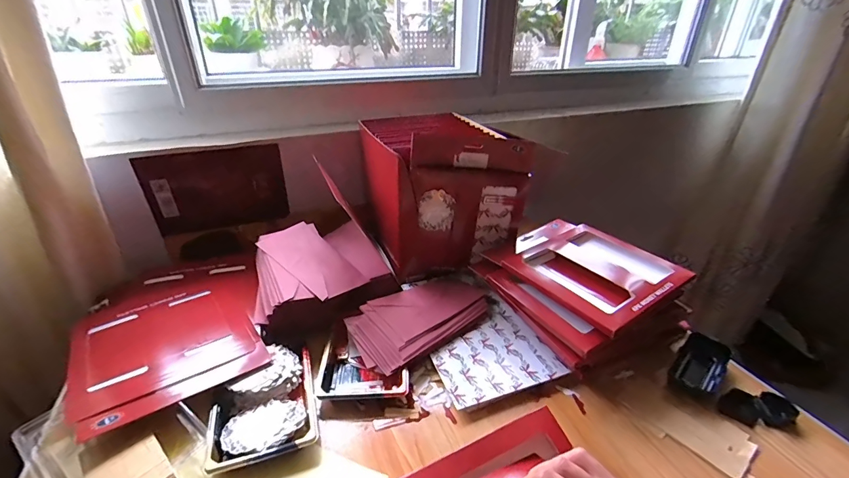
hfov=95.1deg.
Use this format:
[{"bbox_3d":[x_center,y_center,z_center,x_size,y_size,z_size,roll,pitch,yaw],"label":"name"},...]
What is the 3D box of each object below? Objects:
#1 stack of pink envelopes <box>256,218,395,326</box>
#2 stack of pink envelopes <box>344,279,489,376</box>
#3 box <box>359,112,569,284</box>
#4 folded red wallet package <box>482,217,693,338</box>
[{"bbox_3d":[-0.177,0.035,0.626,0.199,0.052,0.193,-15,33,-24],"label":"stack of pink envelopes"},{"bbox_3d":[-0.002,0.112,0.587,0.232,0.046,0.113,-24,37,-35],"label":"stack of pink envelopes"},{"bbox_3d":[0.020,-0.091,0.720,0.217,0.236,0.261,-11,31,-18],"label":"box"},{"bbox_3d":[0.231,0.041,0.581,0.191,0.032,0.240,-18,34,-28],"label":"folded red wallet package"}]

